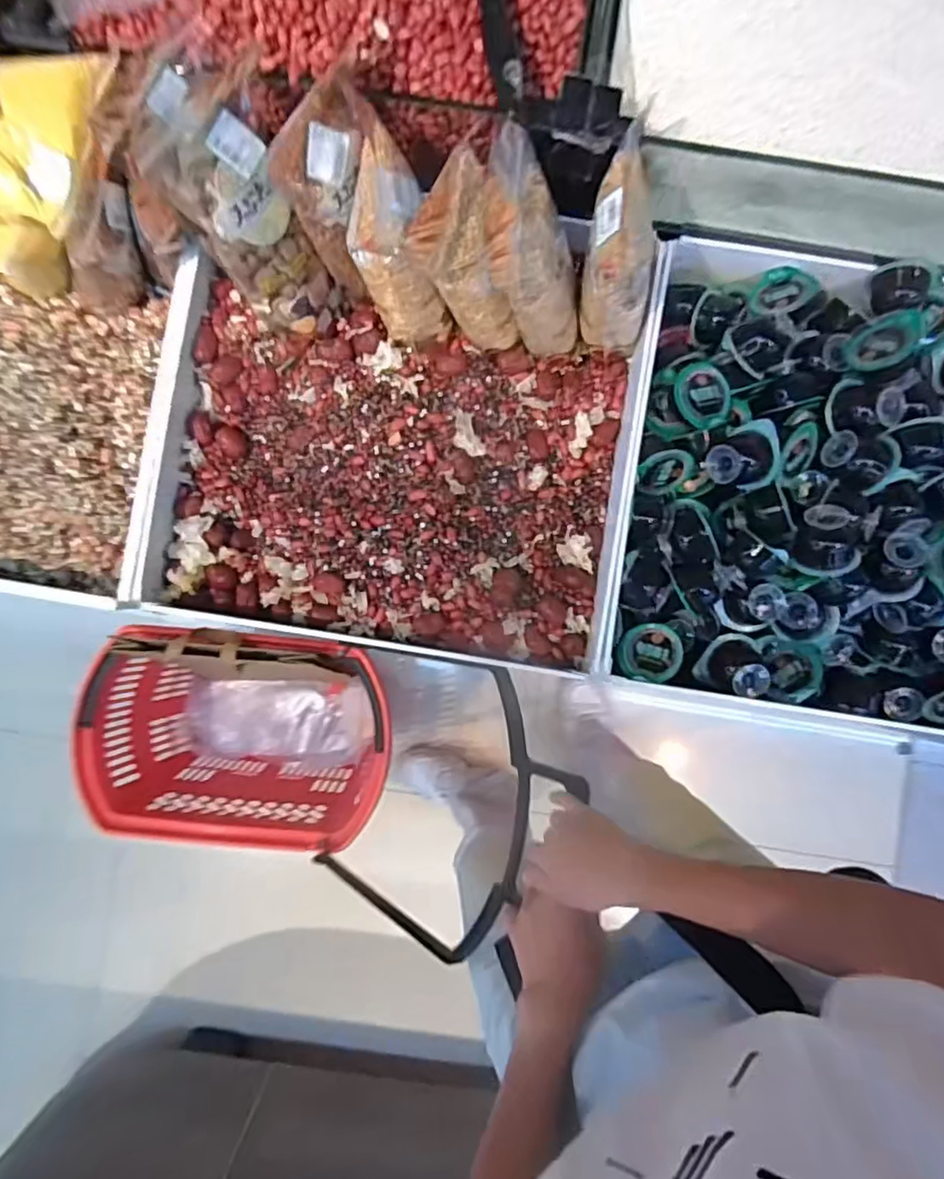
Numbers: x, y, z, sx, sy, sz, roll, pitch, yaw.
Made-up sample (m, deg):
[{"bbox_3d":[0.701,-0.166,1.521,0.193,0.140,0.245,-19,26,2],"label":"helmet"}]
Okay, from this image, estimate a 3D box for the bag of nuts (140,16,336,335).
[{"bbox_3d":[-0.175,-0.296,0.516,0.097,0.201,0.066,-32,44,-2],"label":"bag of nuts"}]

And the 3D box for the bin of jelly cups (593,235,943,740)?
[{"bbox_3d":[0.340,-0.091,0.582,0.406,0.090,0.409,9,87,0],"label":"bin of jelly cups"}]

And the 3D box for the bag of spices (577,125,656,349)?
[{"bbox_3d":[0.127,-0.274,0.525,0.067,0.161,0.104,6,87,0],"label":"bag of spices"}]

